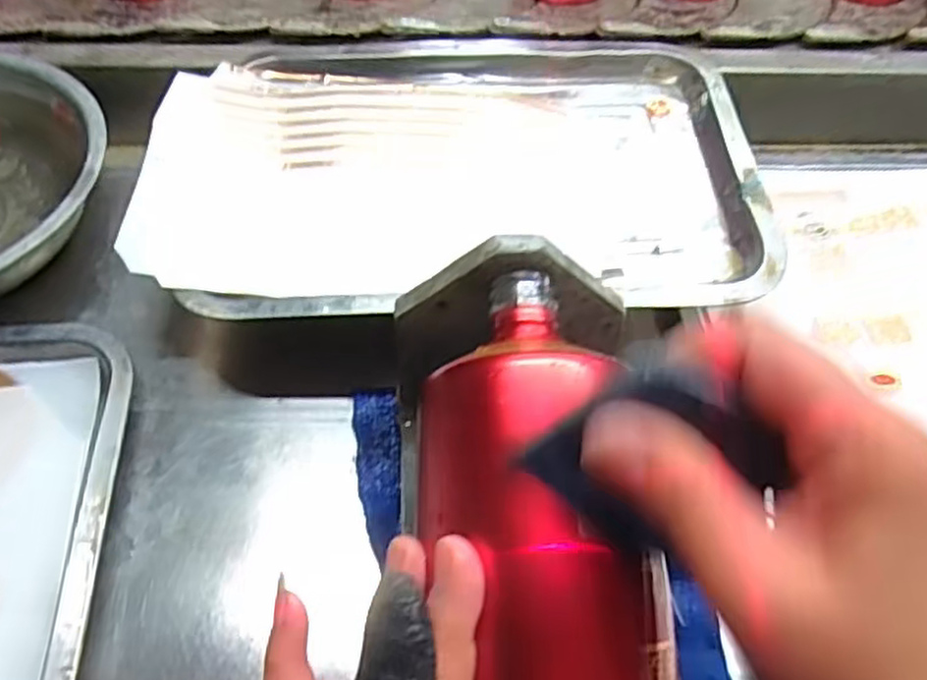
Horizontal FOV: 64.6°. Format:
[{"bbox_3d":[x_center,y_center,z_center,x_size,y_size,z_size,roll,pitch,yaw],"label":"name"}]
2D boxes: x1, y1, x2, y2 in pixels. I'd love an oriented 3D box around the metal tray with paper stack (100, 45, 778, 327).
[{"bbox_3d":[-0.007,-0.103,0.415,0.319,0.026,0.227,-1,54,-3],"label":"metal tray with paper stack"}]

